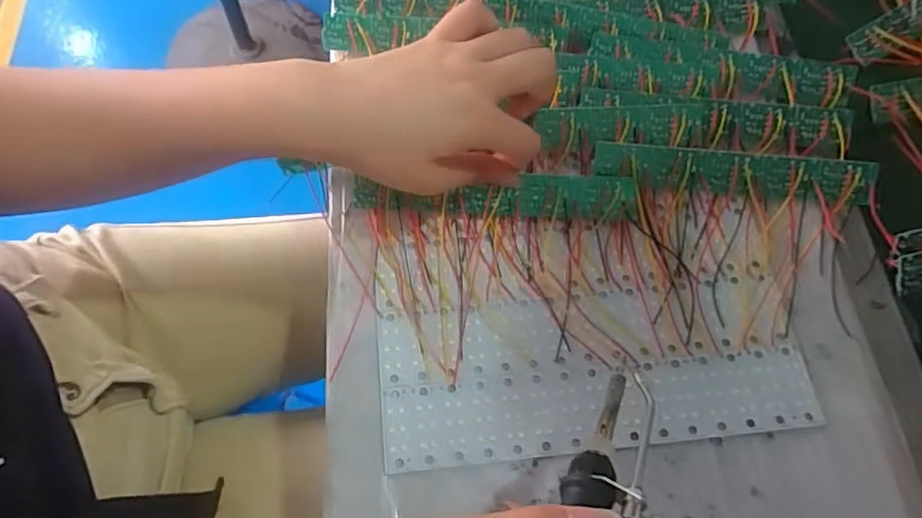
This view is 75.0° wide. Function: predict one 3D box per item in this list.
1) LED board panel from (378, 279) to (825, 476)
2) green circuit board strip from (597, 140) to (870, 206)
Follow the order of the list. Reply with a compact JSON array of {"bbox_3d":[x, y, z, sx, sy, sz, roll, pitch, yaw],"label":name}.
[{"bbox_3d":[0.074,0.062,0.343,0.237,0.004,0.088,-7,67,0],"label":"LED board panel"},{"bbox_3d":[0.172,-0.054,0.381,0.172,0.004,0.027,5,106,1],"label":"green circuit board strip"}]

